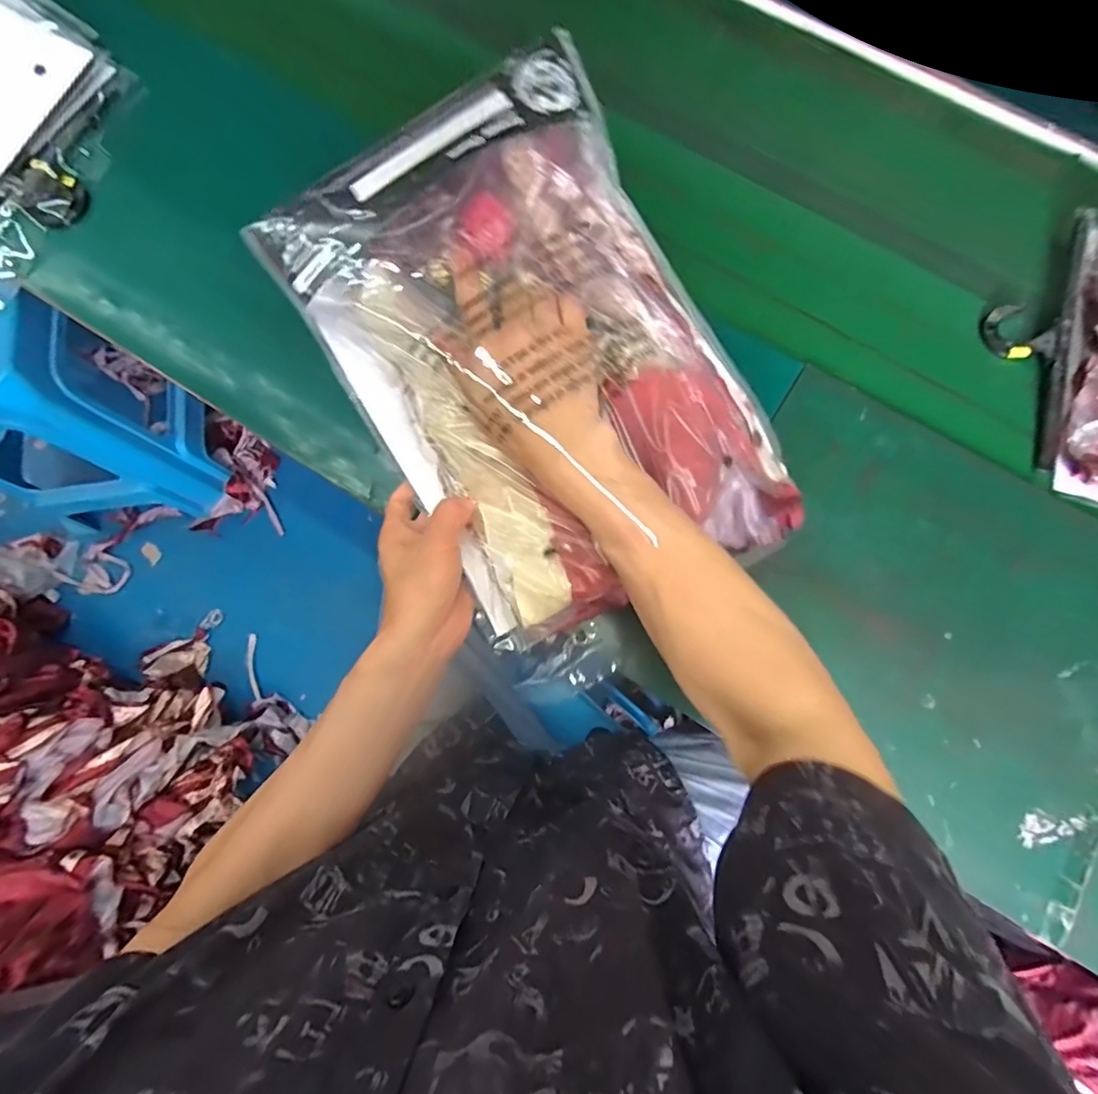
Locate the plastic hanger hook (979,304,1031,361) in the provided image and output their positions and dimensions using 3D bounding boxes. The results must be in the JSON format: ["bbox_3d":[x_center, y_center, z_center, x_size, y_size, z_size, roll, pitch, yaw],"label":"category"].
[{"bbox_3d":[0.450,-0.214,0.499,0.038,0.015,0.056,-1,79,0],"label":"plastic hanger hook"}]

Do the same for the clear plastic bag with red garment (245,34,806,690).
[{"bbox_3d":[-0.011,-0.140,0.397,0.286,0.079,0.418,-29,88,5],"label":"clear plastic bag with red garment"}]

